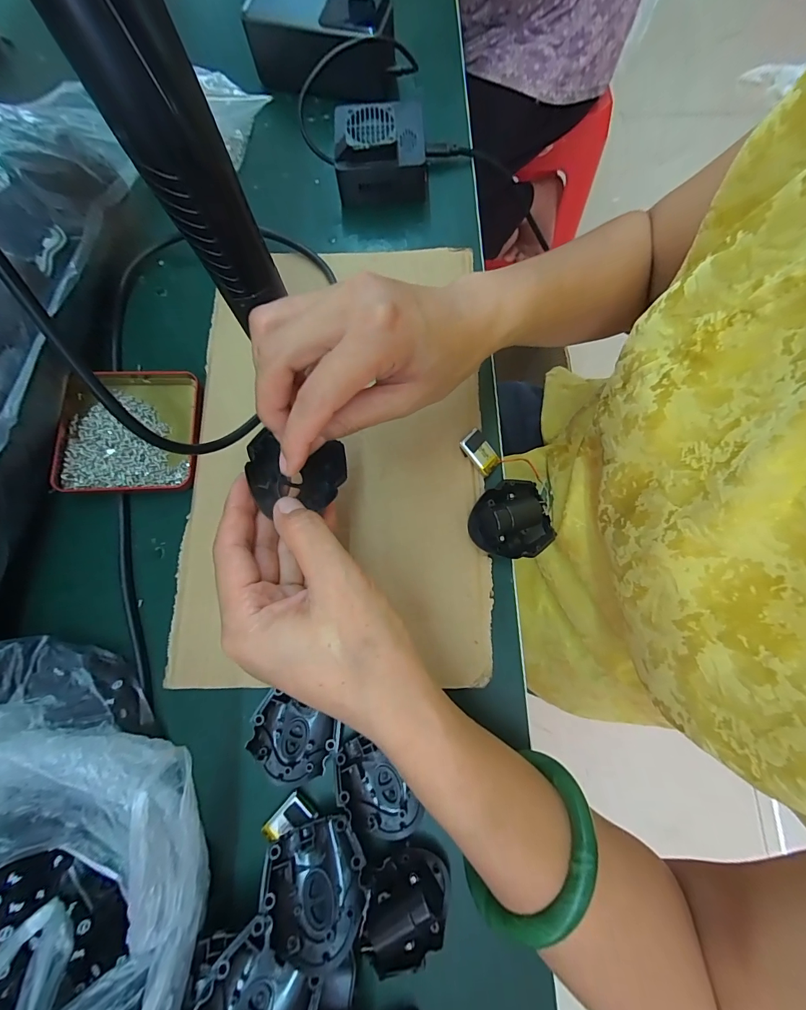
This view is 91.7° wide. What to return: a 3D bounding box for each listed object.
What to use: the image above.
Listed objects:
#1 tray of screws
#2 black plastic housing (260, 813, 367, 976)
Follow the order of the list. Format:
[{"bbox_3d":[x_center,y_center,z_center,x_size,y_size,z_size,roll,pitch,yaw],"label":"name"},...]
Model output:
[{"bbox_3d":[-0.213,-0.056,0.304,0.098,0.015,0.099,-4,76,-2],"label":"tray of screws"},{"bbox_3d":[-0.049,0.216,0.220,0.053,0.020,0.060,-5,50,-14],"label":"black plastic housing"}]

